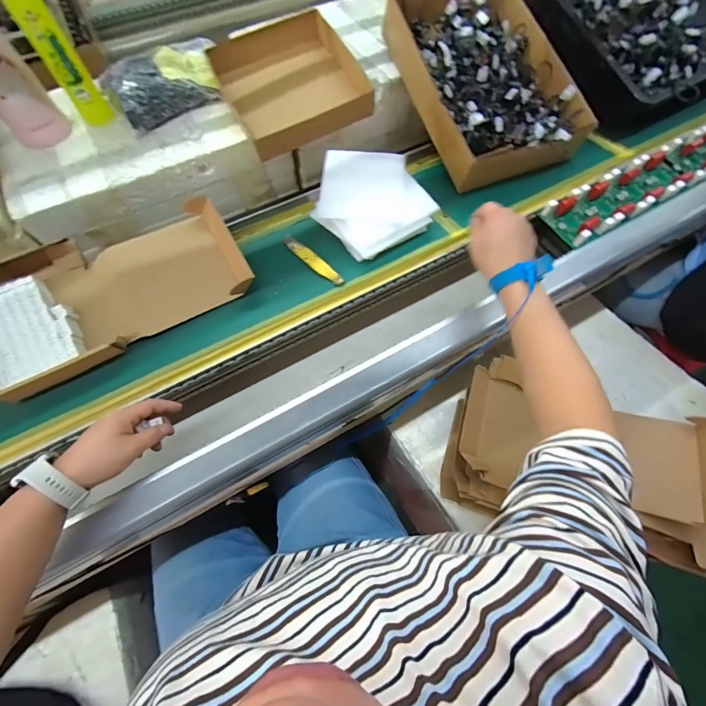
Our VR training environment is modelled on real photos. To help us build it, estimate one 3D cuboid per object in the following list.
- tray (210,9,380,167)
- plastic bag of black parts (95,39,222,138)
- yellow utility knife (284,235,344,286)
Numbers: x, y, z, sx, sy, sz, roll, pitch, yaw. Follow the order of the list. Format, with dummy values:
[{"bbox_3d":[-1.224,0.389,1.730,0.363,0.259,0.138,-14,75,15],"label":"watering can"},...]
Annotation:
[{"bbox_3d":[-0.106,-0.468,0.586,0.231,0.059,0.230,-26,69,-11],"label":"tray"},{"bbox_3d":[-0.315,-0.473,0.585,0.211,0.059,0.117,-38,72,-15],"label":"plastic bag of black parts"},{"bbox_3d":[-0.064,-0.145,0.525,0.022,0.013,0.131,-40,72,-16],"label":"yellow utility knife"}]

